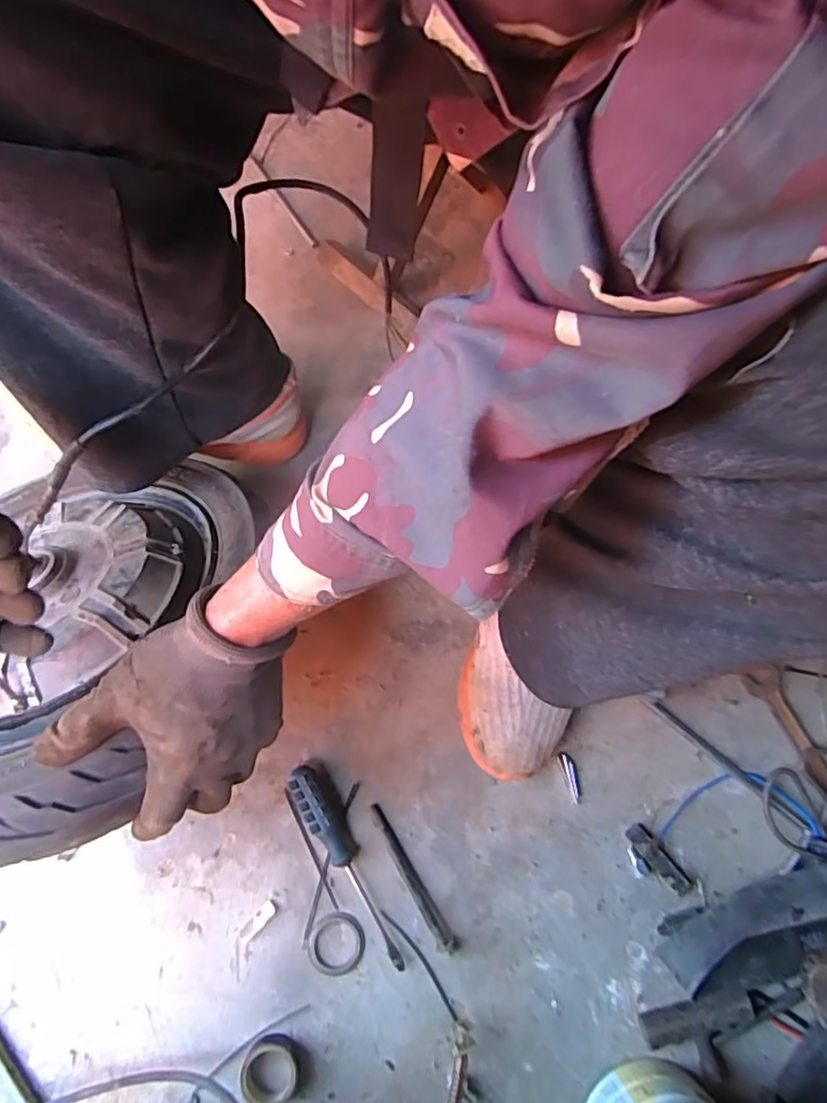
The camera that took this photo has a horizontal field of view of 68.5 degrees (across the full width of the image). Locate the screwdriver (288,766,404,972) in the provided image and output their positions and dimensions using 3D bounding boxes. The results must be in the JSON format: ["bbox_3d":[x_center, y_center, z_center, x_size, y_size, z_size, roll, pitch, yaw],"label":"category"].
[{"bbox_3d":[-0.058,0.282,0.549,0.032,0.030,0.188,-33,75,-9],"label":"screwdriver"}]

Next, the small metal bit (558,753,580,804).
[{"bbox_3d":[0.153,0.219,0.588,0.013,0.007,0.047,-13,73,-4],"label":"small metal bit"}]

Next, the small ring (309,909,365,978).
[{"bbox_3d":[-0.069,0.351,0.544,0.050,0.004,0.051,0,72,1],"label":"small ring"}]

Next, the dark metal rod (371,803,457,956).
[{"bbox_3d":[-0.003,0.300,0.557,0.016,0.007,0.139,-31,75,-9],"label":"dark metal rod"}]

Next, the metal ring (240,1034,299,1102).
[{"bbox_3d":[-0.119,0.432,0.505,0.046,0.015,0.045,0,72,1],"label":"metal ring"}]

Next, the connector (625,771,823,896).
[{"bbox_3d":[0.284,0.260,0.569,0.171,0.013,0.075,-21,73,-6],"label":"connector"}]

